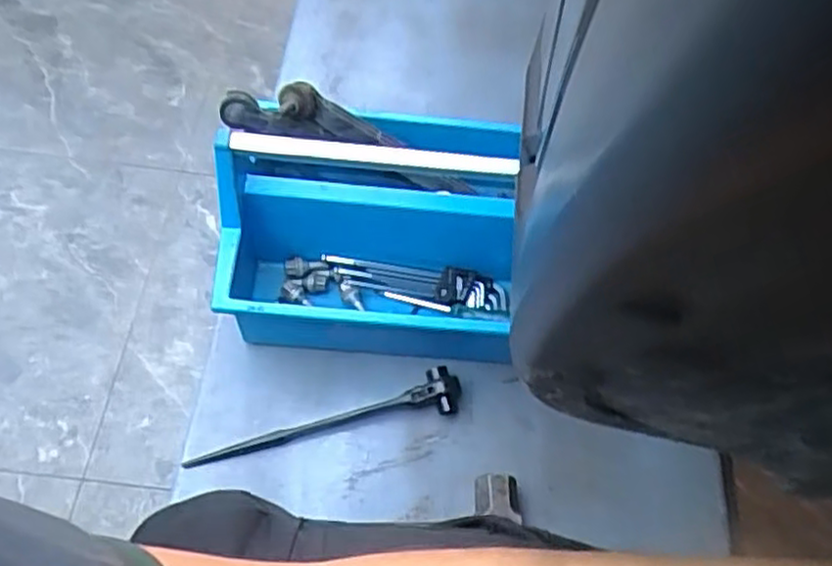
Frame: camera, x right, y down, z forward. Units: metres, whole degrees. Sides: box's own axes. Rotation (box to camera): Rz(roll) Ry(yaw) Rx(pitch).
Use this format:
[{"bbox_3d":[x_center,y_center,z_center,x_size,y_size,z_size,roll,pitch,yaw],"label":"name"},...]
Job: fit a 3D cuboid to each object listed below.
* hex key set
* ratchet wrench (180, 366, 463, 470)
[{"bbox_3d":[0.002,0.006,0.871,0.223,0.044,0.050,2,60,-3],"label":"hex key set"},{"bbox_3d":[-0.094,0.150,0.763,0.292,0.030,0.042,-14,62,-12],"label":"ratchet wrench"}]

